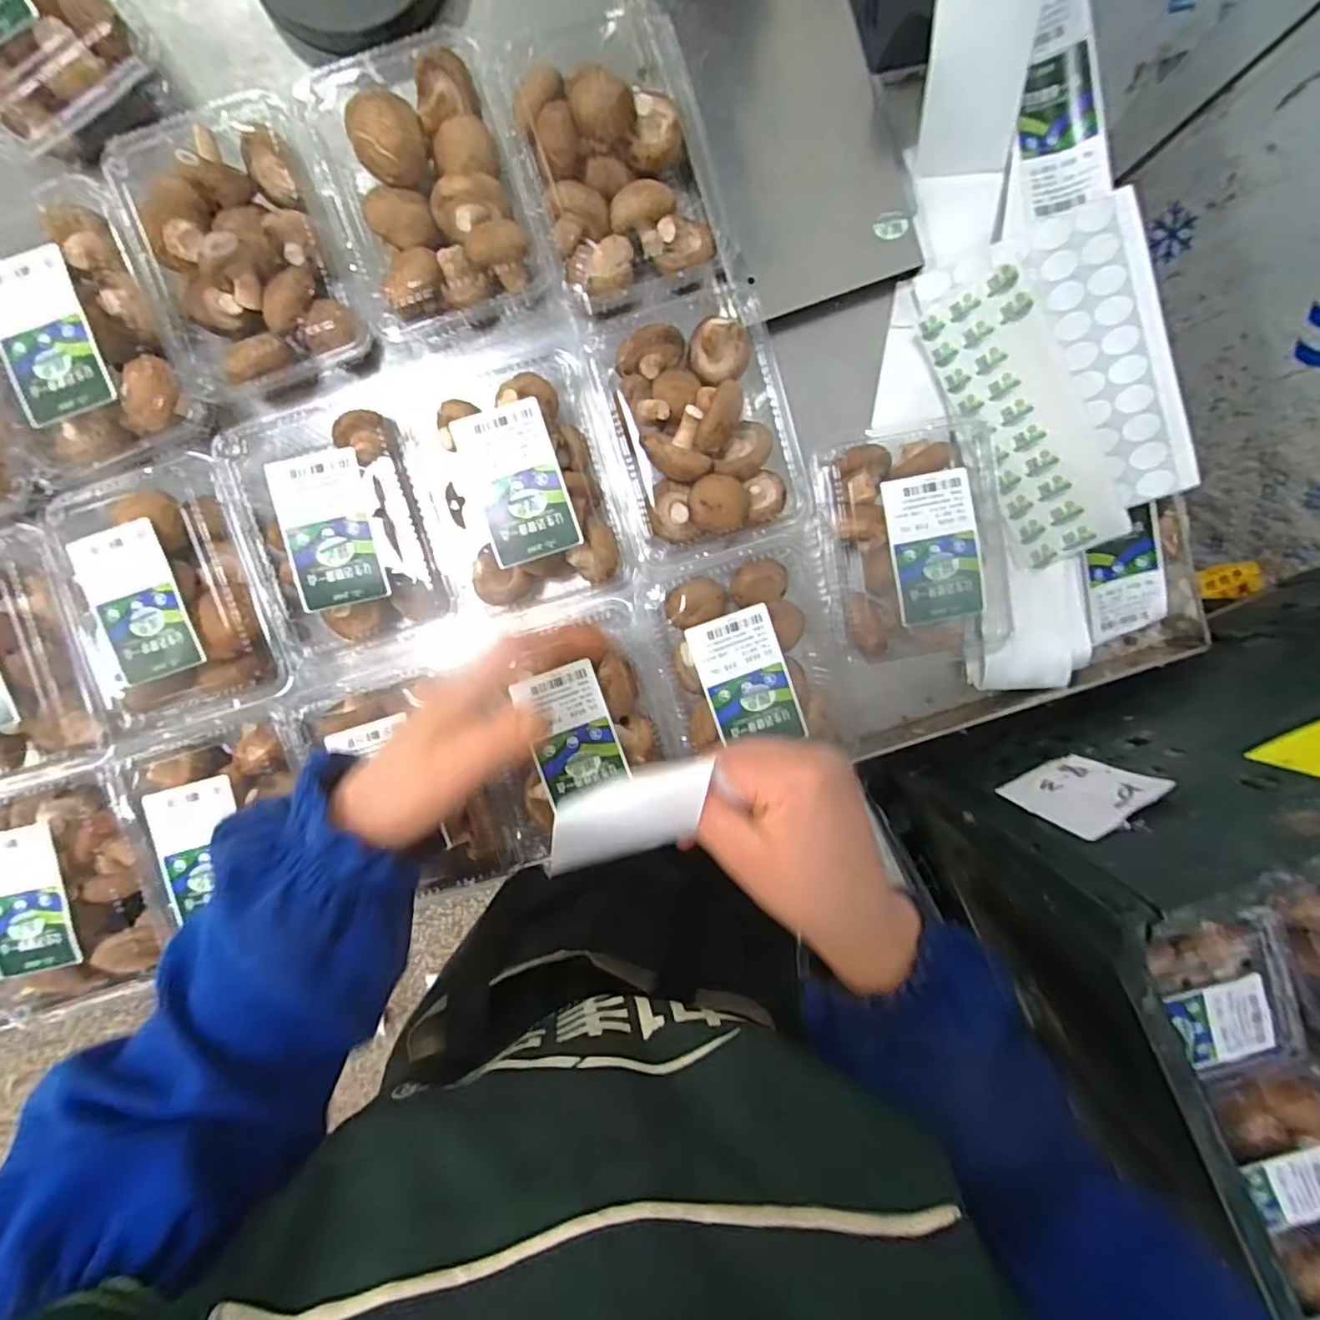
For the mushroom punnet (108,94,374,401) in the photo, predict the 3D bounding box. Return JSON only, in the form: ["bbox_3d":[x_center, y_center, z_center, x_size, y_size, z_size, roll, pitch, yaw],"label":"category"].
[{"bbox_3d":[-0.282,-0.282,0.416,0.132,0.053,0.174,-17,96,-1],"label":"mushroom punnet"}]

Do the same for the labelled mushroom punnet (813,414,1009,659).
[{"bbox_3d":[0.185,-0.087,0.441,0.132,0.069,0.172,-8,96,-2],"label":"labelled mushroom punnet"}]

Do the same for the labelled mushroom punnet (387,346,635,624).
[{"bbox_3d":[-0.099,-0.118,0.426,0.136,0.064,0.164,-12,96,-1],"label":"labelled mushroom punnet"}]

